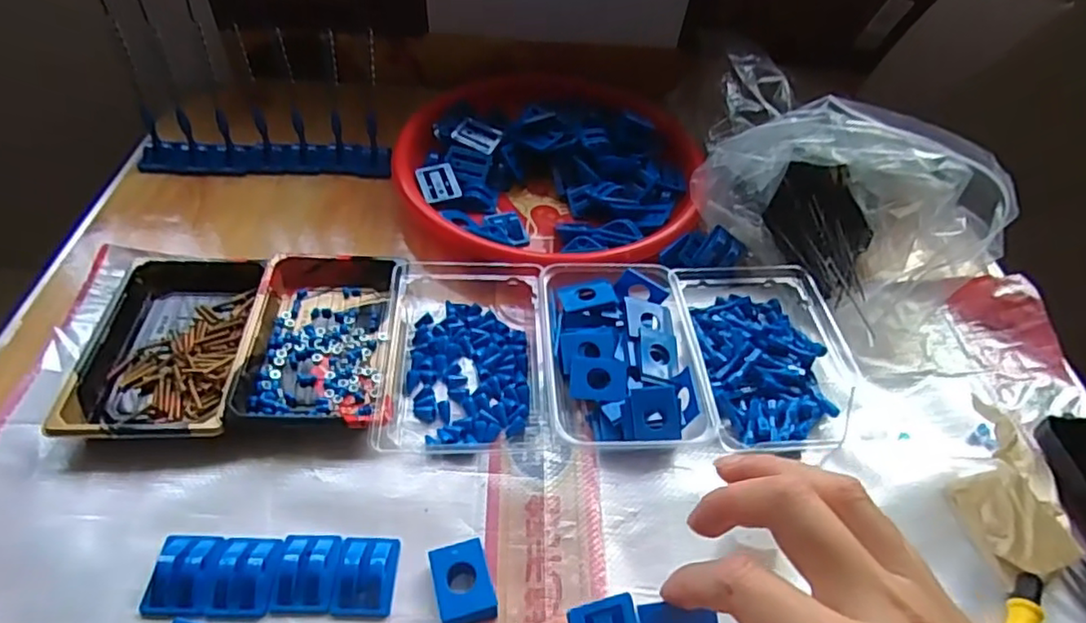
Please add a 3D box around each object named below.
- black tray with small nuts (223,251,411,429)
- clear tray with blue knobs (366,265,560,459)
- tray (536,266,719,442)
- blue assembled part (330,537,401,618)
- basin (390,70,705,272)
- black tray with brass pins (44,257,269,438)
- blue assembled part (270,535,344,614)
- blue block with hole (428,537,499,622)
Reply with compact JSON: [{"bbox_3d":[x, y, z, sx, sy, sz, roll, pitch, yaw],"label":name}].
[{"bbox_3d":[-0.162,0.015,0.473,0.106,0.025,0.159,1,49,-4],"label":"black tray with small nuts"},{"bbox_3d":[-0.059,0.019,0.478,0.120,0.029,0.175,0,49,-6],"label":"clear tray with blue knobs"},{"bbox_3d":[0.057,0.032,0.472,0.106,0.034,0.158,-1,49,-6],"label":"tray"},{"bbox_3d":[-0.103,0.152,0.368,0.033,0.015,0.045,3,49,-2],"label":"blue assembled part"},{"bbox_3d":[0.005,-0.152,0.624,0.293,0.048,0.293,3,49,-3],"label":"basin"},{"bbox_3d":[-0.272,0.020,0.463,0.111,0.019,0.164,0,49,-5],"label":"black tray with brass pins"},{"bbox_3d":[-0.137,0.150,0.367,0.034,0.013,0.043,2,49,-4],"label":"blue assembled part"},{"bbox_3d":[-0.047,0.159,0.370,0.032,0.012,0.044,-11,51,-14],"label":"blue block with hole"}]

